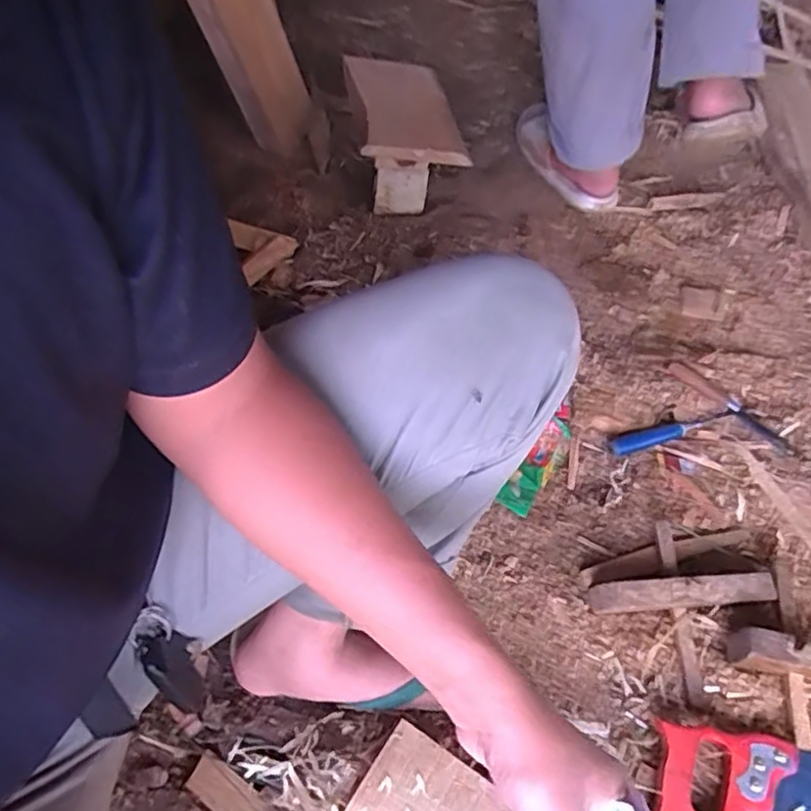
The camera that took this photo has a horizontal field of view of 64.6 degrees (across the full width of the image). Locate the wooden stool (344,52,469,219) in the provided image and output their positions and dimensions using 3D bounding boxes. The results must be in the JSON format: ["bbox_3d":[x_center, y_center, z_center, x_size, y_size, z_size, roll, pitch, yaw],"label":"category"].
[{"bbox_3d":[-0.006,-0.501,1.142,0.170,0.135,0.348,-6,53,-5],"label":"wooden stool"}]

